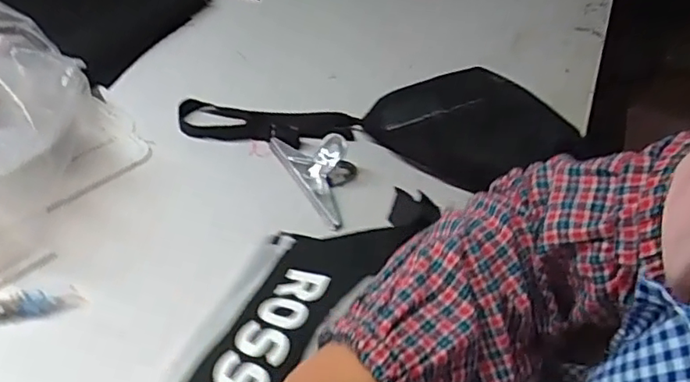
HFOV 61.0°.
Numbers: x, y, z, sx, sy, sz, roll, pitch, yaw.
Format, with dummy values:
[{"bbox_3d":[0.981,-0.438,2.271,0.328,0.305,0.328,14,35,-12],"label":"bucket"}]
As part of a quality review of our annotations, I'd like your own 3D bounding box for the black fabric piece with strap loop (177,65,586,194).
[{"bbox_3d":[0.034,-0.088,0.689,0.456,0.094,0.086,8,44,0],"label":"black fabric piece with strap loop"}]

